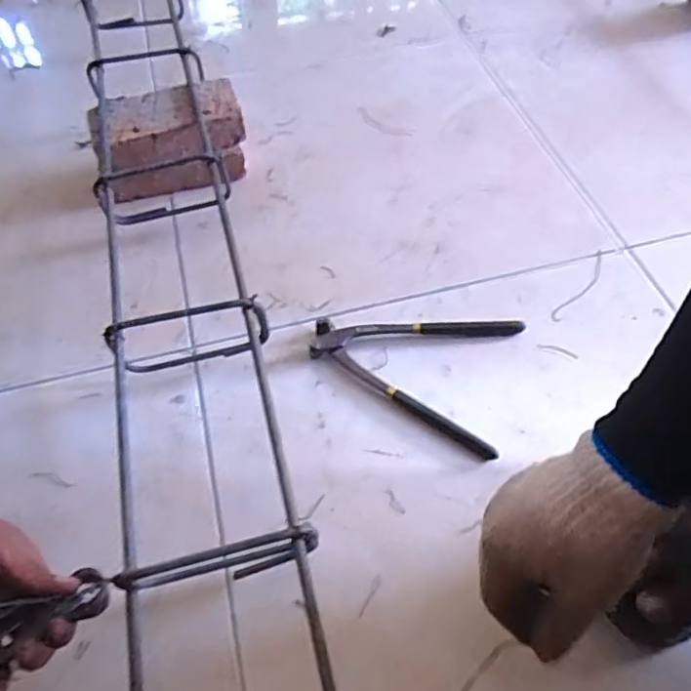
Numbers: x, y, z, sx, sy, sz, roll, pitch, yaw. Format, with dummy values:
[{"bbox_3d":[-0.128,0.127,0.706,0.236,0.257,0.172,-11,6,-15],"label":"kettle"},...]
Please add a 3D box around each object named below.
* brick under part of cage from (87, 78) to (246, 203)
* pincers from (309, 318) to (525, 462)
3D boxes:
[{"bbox_3d":[-0.213,-0.253,0.737,0.176,0.090,0.102,-11,55,-6],"label":"brick under part of cage"},{"bbox_3d":[0.062,0.017,0.589,0.199,0.016,0.152,13,56,11],"label":"pincers"}]

